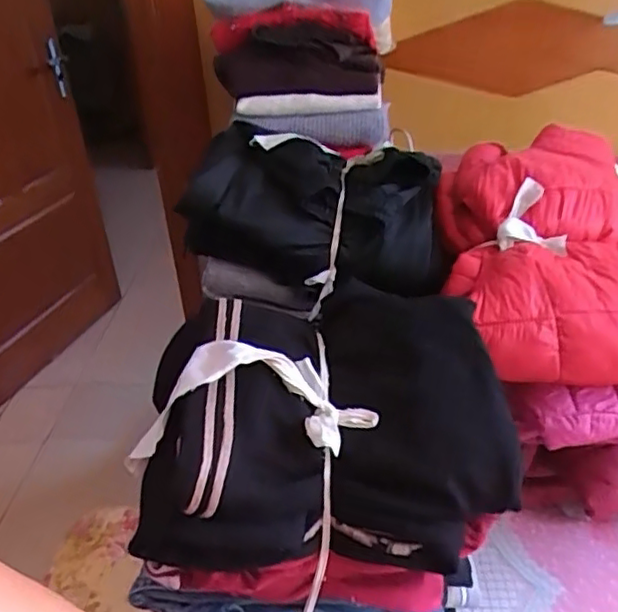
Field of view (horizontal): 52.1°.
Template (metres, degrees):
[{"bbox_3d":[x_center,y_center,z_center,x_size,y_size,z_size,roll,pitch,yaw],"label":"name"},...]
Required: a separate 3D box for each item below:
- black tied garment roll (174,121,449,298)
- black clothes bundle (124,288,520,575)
[{"bbox_3d":[0.007,-0.109,0.686,0.282,0.128,0.167,4,32,12],"label":"black tied garment roll"},{"bbox_3d":[0.006,0.077,0.493,0.264,0.108,0.231,-6,32,-4],"label":"black clothes bundle"}]

